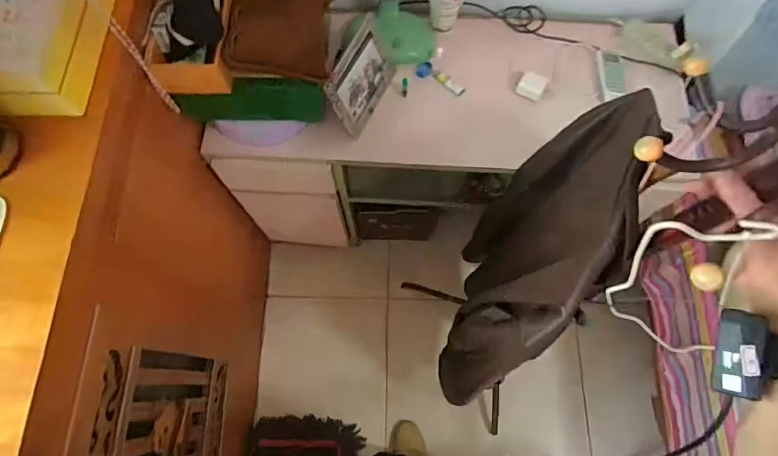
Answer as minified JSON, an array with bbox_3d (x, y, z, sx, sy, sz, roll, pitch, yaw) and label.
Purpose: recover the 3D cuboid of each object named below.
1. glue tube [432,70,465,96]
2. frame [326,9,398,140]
[{"bbox_3d":[0.128,-0.314,0.964,0.079,0.014,0.018,38,75,11],"label":"glue tube"},{"bbox_3d":[-0.054,-0.305,0.903,0.024,0.143,0.209,14,65,30],"label":"frame"}]

